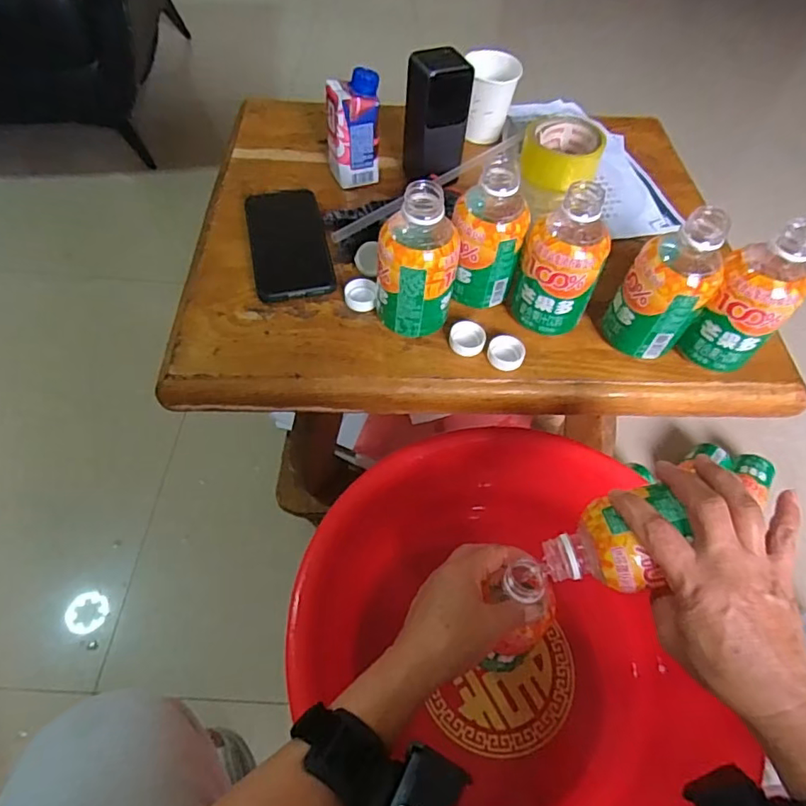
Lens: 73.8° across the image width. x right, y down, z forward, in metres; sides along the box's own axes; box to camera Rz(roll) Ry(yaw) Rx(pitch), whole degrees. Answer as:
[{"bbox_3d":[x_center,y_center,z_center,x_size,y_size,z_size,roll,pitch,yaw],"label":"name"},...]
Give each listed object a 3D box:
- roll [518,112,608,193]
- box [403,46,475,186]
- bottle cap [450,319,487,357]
[{"bbox_3d":[0.188,-0.297,0.637,0.091,0.048,0.091,2,55,-3],"label":"roll"},{"bbox_3d":[0.036,-0.300,0.578,0.055,0.125,0.055,-18,59,-17],"label":"box"},{"bbox_3d":[0.059,-0.059,0.488,0.032,0.010,0.032,7,55,0],"label":"bottle cap"}]

